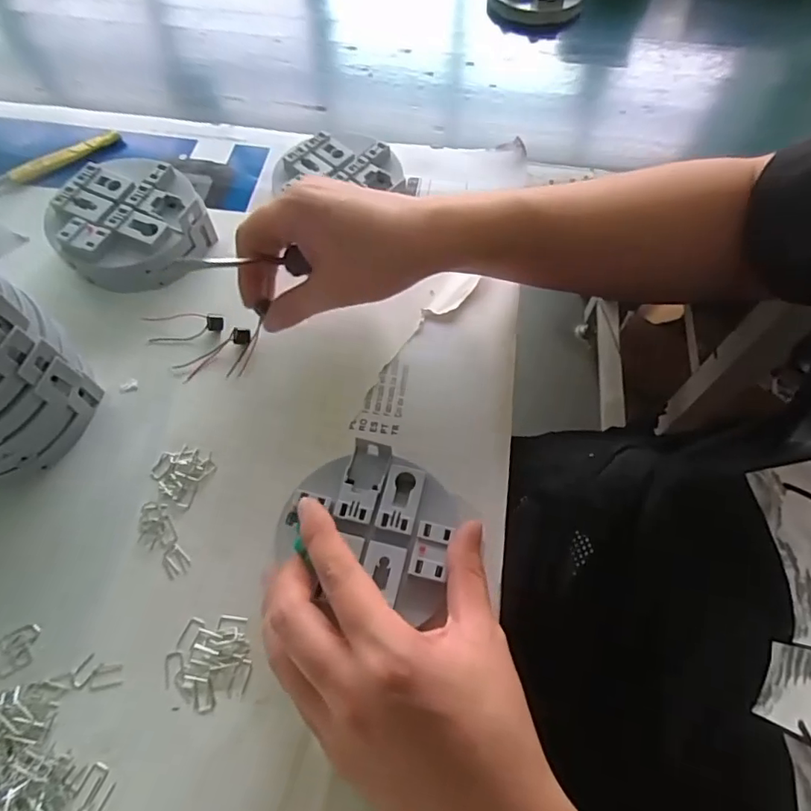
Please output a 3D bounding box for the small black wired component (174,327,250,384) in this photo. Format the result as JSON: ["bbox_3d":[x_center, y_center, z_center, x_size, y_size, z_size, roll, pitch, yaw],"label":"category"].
[{"bbox_3d":[-0.130,-0.037,0.369,0.053,0.009,0.014,-34,68,-17],"label":"small black wired component"}]

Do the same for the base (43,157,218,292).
[{"bbox_3d":[-0.202,-0.132,0.400,0.101,0.041,0.096,1,62,-1],"label":"base"}]

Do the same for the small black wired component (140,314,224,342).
[{"bbox_3d":[-0.154,-0.056,0.379,0.054,0.009,0.019,-3,62,-3],"label":"small black wired component"}]

